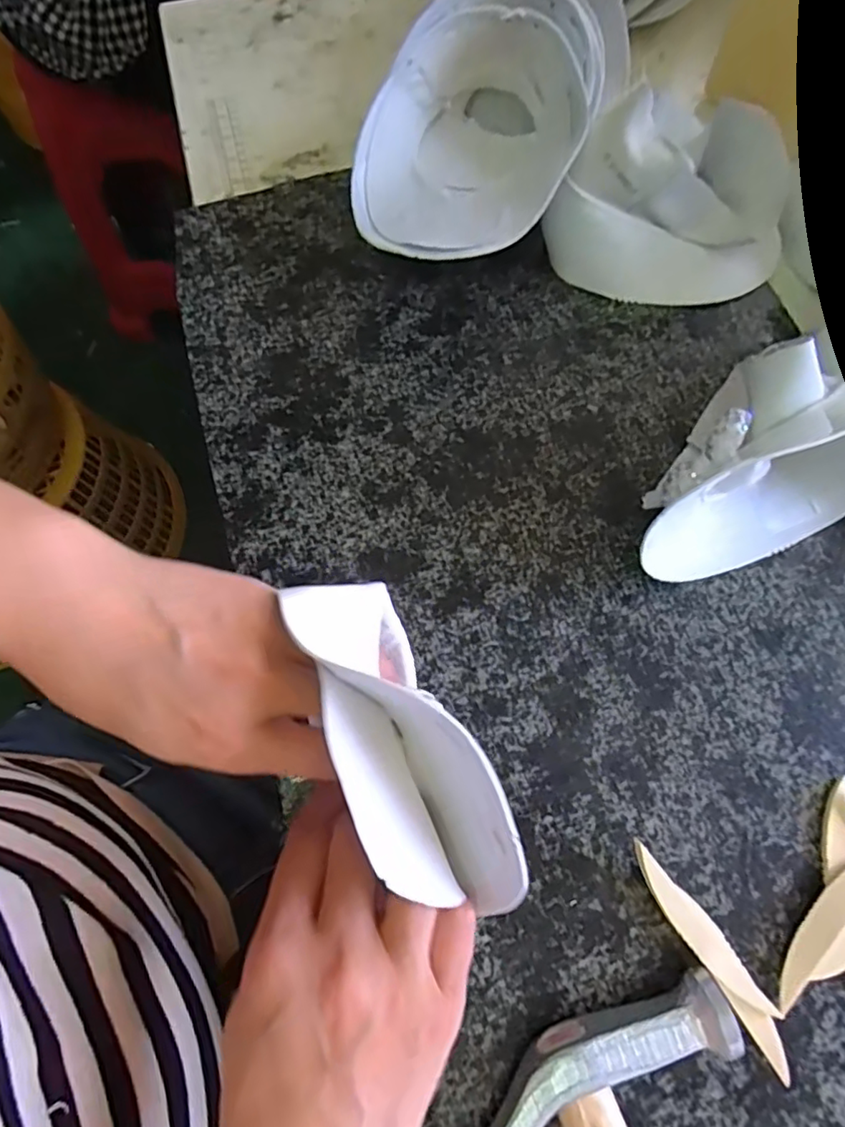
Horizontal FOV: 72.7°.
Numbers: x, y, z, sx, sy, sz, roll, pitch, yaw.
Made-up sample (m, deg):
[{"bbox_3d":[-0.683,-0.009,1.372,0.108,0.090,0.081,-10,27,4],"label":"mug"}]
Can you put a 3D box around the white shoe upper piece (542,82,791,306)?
[{"bbox_3d":[0.156,-0.221,0.353,0.151,0.092,0.070,10,70,4],"label":"white shoe upper piece"}]

